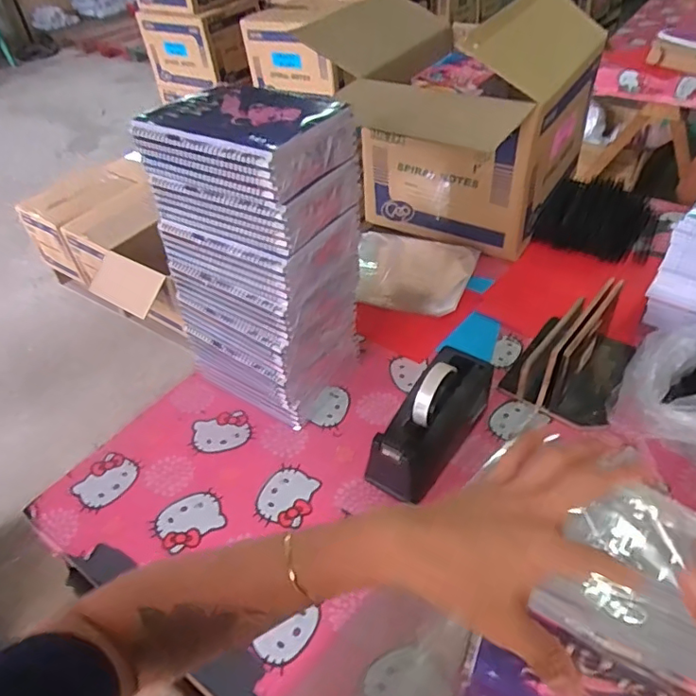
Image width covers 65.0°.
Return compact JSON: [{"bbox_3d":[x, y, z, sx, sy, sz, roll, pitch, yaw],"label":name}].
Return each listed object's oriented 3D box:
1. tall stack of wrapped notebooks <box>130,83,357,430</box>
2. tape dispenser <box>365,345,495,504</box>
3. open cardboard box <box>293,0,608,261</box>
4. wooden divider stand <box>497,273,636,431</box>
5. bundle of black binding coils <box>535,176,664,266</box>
[{"bbox_3d":[-0.114,-0.112,0.710,0.206,0.418,0.171,23,49,25],"label":"tall stack of wrapped notebooks"},{"bbox_3d":[0.103,0.100,0.695,0.086,0.115,0.229,24,50,26],"label":"tape dispenser"},{"bbox_3d":[0.215,-0.493,1.135,0.480,0.339,0.414,22,49,25],"label":"open cardboard box"},{"bbox_3d":[0.327,-0.006,0.790,0.141,0.117,0.198,19,48,23],"label":"wooden divider stand"},{"bbox_3d":[0.499,-0.257,1.077,0.212,0.053,0.239,20,48,23],"label":"bundle of black binding coils"}]

